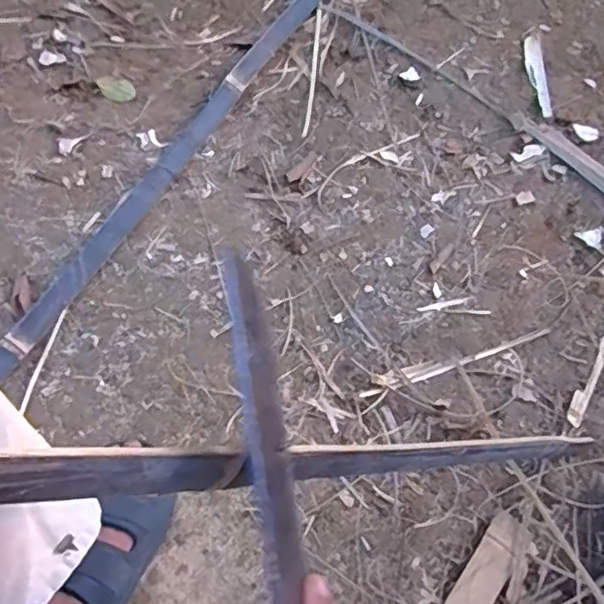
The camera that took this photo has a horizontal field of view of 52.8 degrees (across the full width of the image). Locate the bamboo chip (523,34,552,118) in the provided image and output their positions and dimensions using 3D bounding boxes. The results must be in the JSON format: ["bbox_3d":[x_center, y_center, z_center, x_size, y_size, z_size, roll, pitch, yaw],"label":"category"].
[{"bbox_3d":[0.361,-0.351,0.935,0.029,0.010,0.174,3,66,-1],"label":"bamboo chip"}]

